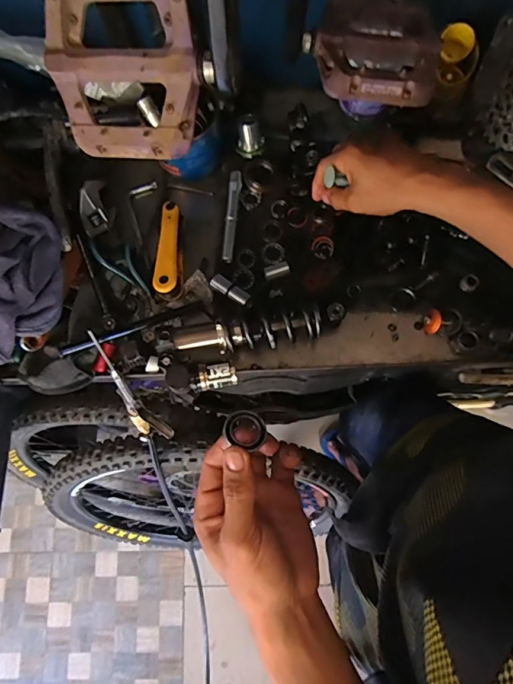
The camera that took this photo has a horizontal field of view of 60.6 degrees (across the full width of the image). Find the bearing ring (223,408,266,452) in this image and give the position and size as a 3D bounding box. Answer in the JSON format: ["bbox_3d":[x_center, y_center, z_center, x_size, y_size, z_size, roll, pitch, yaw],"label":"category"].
[{"bbox_3d":[-0.008,0.063,0.323,0.030,0.007,0.027,36,64,13],"label":"bearing ring"}]

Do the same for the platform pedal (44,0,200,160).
[{"bbox_3d":[-0.084,-0.176,0.278,0.093,0.014,0.108,4,116,8],"label":"platform pedal"}]

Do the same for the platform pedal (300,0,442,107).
[{"bbox_3d":[0.094,-0.237,0.353,0.103,0.029,0.112,13,77,6],"label":"platform pedal"}]

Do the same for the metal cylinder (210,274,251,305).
[{"bbox_3d":[-0.034,-0.068,0.574,0.058,0.022,0.019,36,80,11],"label":"metal cylinder"}]

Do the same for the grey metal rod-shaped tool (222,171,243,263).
[{"bbox_3d":[-0.034,-0.173,0.603,0.017,0.016,0.129,6,76,4],"label":"grey metal rod-shaped tool"}]

